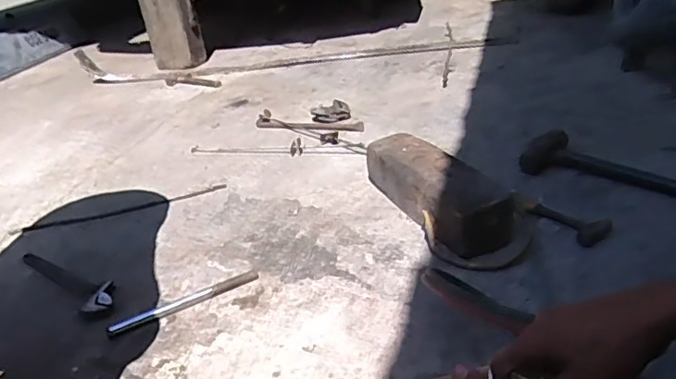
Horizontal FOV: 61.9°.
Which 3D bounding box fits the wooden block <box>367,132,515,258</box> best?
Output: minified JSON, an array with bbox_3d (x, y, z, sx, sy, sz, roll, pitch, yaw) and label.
[{"bbox_3d":[0.213,-0.004,1.280,0.141,0.125,0.430,-16,29,-16],"label":"wooden block"}]

